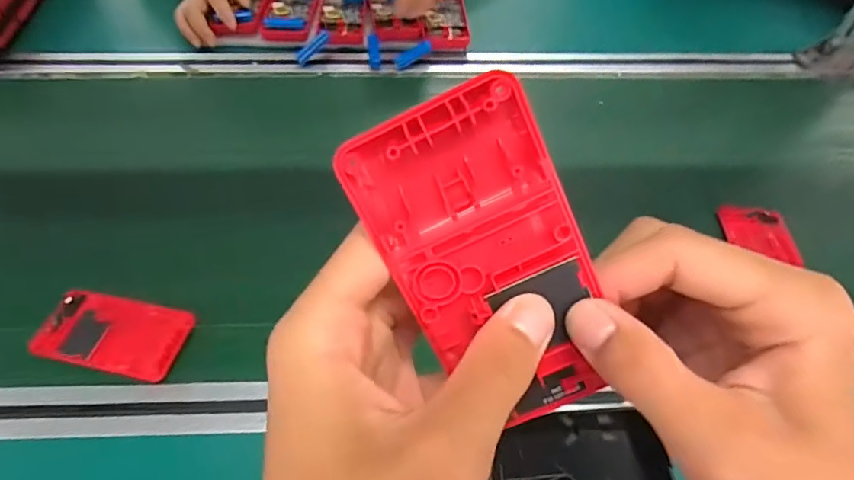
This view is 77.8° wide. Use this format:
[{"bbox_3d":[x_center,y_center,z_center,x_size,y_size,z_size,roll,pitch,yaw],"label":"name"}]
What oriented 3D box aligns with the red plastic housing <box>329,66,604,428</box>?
[{"bbox_3d":[0.022,0.009,0.175,0.060,0.113,0.010,-25,14,5],"label":"red plastic housing"}]

